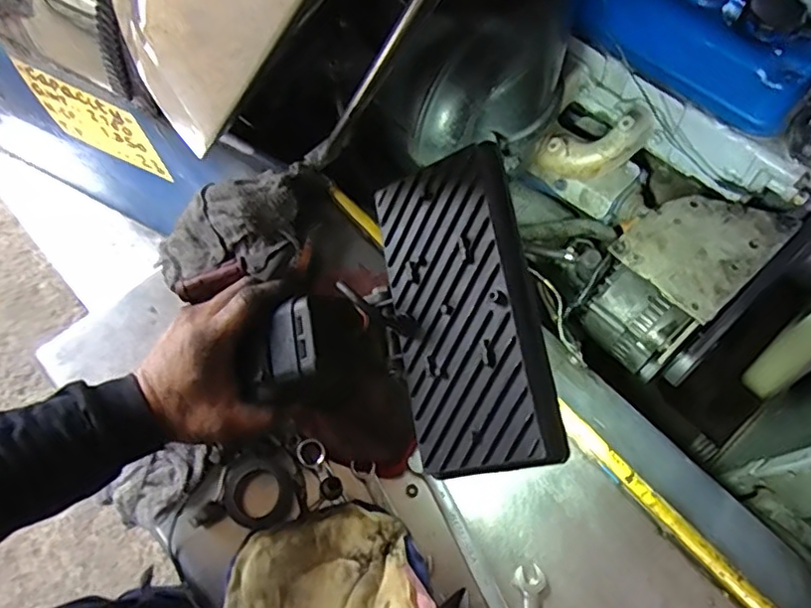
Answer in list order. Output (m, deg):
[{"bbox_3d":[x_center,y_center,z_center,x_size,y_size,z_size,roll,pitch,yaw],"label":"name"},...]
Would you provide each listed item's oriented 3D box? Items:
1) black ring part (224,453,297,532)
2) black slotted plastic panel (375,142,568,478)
[{"bbox_3d":[-0.124,0.157,0.509,0.055,0.015,0.064,-37,71,-17],"label":"black ring part"},{"bbox_3d":[0.037,0.005,0.411,0.100,0.014,0.210,-18,75,34],"label":"black slotted plastic panel"}]

